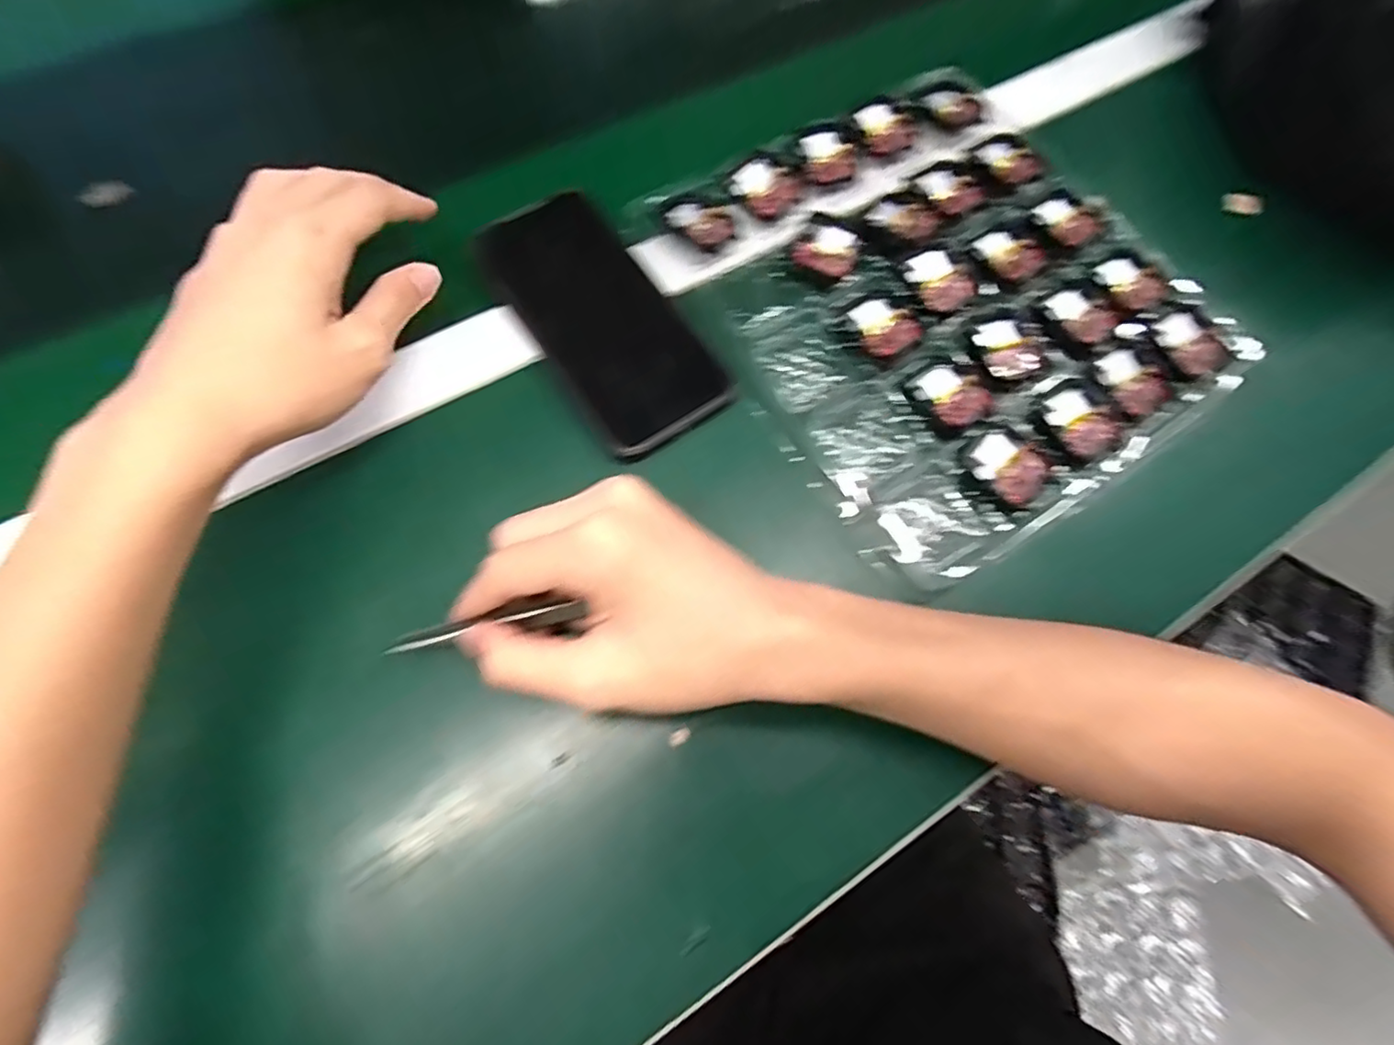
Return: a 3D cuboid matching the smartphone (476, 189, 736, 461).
[{"bbox_3d":[-0.050,-0.110,0.346,0.074,0.013,0.153,-33,80,-15],"label":"smartphone"}]

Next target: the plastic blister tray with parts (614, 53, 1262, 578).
[{"bbox_3d":[0.137,-0.134,0.372,0.255,0.025,0.278,-30,74,-15],"label":"plastic blister tray with parts"}]

